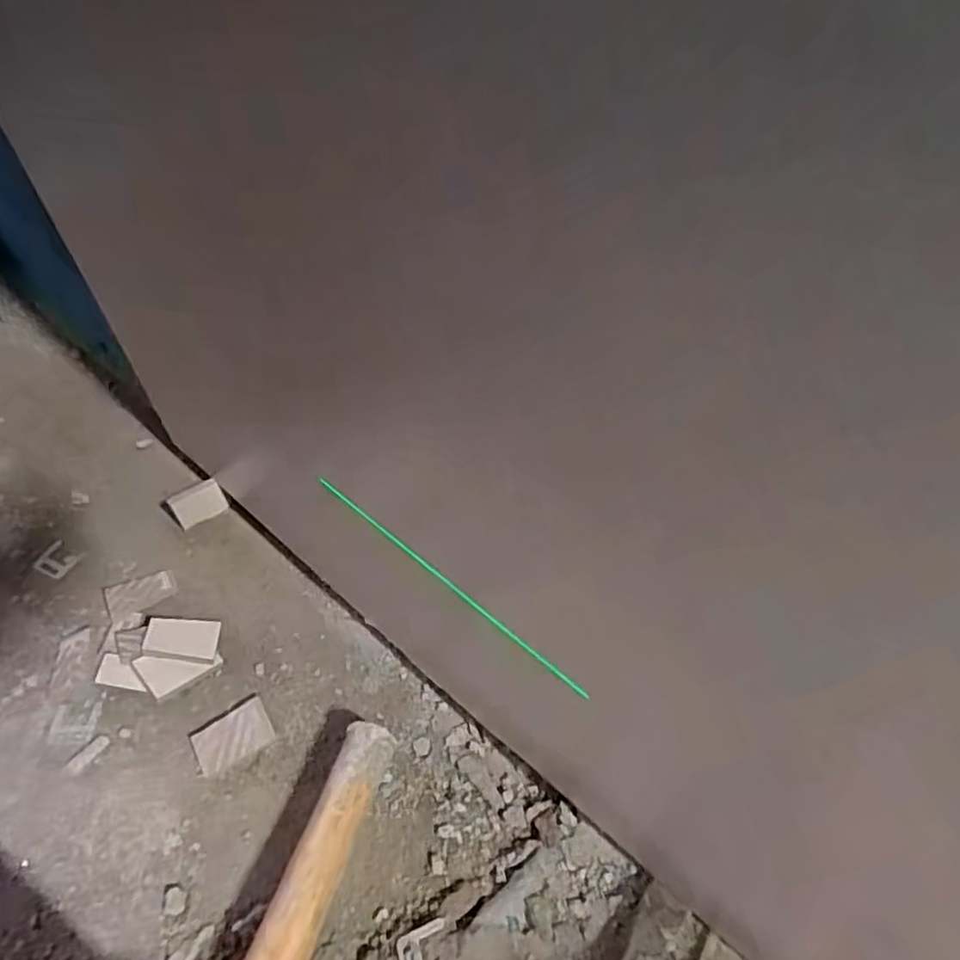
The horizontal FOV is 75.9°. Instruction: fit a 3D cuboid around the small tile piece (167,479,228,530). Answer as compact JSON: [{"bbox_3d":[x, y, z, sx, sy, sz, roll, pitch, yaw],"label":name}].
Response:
[{"bbox_3d":[-0.239,0.020,0.522,0.041,0.032,0.012,-30,59,-23],"label":"small tile piece"}]

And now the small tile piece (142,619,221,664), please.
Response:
[{"bbox_3d":[-0.218,0.116,0.451,0.049,0.004,0.032,9,48,-11],"label":"small tile piece"}]

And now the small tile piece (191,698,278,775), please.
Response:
[{"bbox_3d":[-0.169,0.176,0.421,0.049,0.004,0.035,-29,58,-22],"label":"small tile piece"}]

